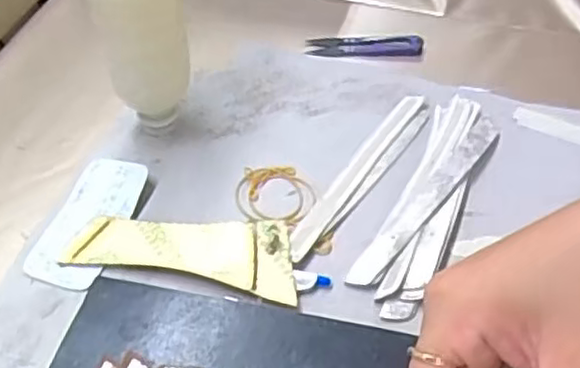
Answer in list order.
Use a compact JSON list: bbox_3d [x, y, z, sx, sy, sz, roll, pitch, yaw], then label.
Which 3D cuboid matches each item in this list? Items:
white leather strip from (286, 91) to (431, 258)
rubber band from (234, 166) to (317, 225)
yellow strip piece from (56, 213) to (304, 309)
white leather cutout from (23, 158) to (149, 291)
[{"bbox_3d":[0.053,-0.010,0.505,0.029,0.008,0.180,28,55,21],"label":"white leather strip"},{"bbox_3d":[-0.010,0.005,0.496,0.053,0.010,0.057,0,50,0],"label":"rubber band"},{"bbox_3d":[-0.070,0.041,0.459,0.153,0.009,0.055,7,54,10],"label":"yellow strip piece"},{"bbox_3d":[-0.141,0.024,0.477,0.053,0.015,0.103,12,51,10],"label":"white leather cutout"}]

